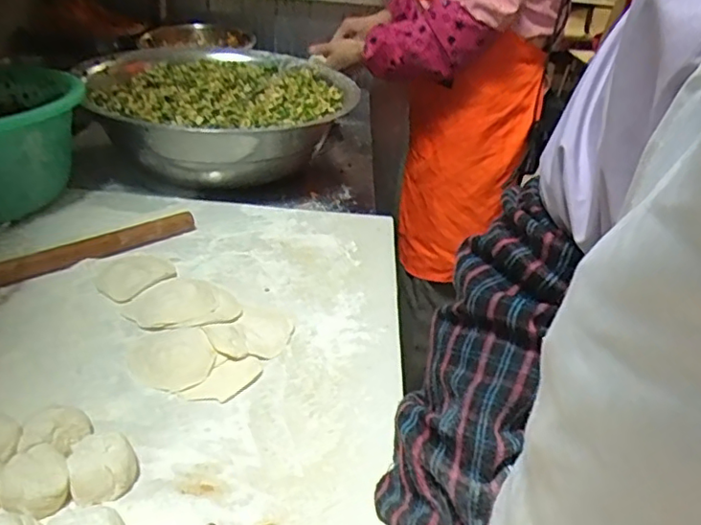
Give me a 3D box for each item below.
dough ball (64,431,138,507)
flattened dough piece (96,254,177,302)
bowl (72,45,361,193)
[{"bbox_3d":[-0.200,0.164,0.480,0.048,0.029,0.051,4,33,-3],"label":"dough ball"},{"bbox_3d":[-0.261,0.015,0.723,0.083,0.017,0.085,4,33,-3],"label":"flattened dough piece"},{"bbox_3d":[-0.222,-0.266,1.078,0.455,0.142,0.455,4,33,-3],"label":"bowl"}]

